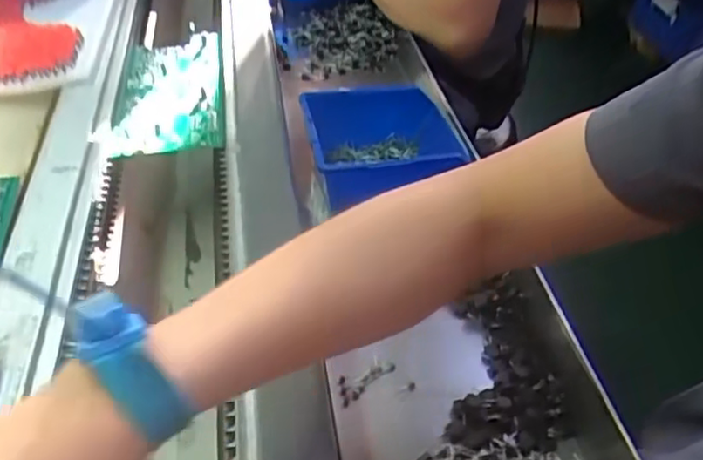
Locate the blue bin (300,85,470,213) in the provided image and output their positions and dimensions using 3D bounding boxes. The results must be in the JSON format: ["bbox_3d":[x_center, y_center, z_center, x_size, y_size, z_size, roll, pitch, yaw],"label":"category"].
[{"bbox_3d":[0.025,-0.068,0.574,0.119,0.058,0.116,-5,41,-8],"label":"blue bin"}]

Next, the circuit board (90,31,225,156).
[{"bbox_3d":[-0.172,-0.133,0.633,0.100,0.019,0.192,-4,41,-7],"label":"circuit board"}]

